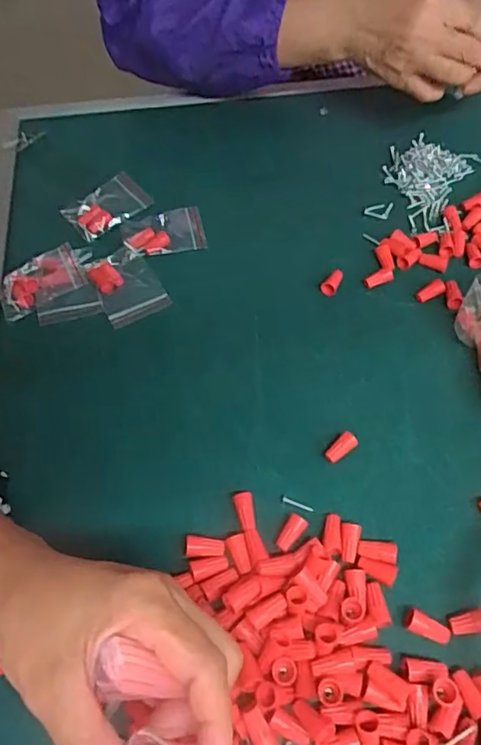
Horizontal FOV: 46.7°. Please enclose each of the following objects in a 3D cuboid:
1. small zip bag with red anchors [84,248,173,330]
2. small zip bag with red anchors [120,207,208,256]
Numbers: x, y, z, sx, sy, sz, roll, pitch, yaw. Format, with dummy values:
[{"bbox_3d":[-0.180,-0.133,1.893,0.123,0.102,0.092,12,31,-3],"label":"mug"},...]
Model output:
[{"bbox_3d":[-0.093,-0.069,0.457,0.049,0.016,0.069,-27,60,-16],"label":"small zip bag with red anchors"},{"bbox_3d":[-0.066,-0.121,0.479,0.069,0.007,0.046,-11,57,-7],"label":"small zip bag with red anchors"}]

